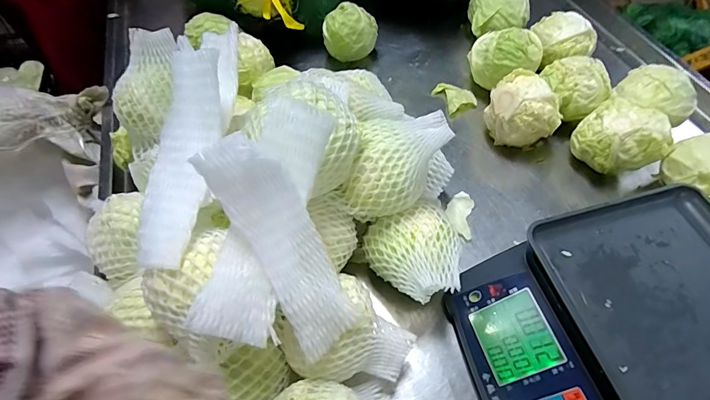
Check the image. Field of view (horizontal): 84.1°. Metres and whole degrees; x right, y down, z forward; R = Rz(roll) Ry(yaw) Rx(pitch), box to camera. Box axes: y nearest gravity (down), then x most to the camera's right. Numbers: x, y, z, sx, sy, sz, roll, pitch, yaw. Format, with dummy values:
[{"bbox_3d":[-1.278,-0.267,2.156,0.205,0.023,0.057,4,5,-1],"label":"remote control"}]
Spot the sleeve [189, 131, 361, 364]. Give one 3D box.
[{"bbox_3d":[-0.064,0.049,0.379,0.069,0.233,0.029,-32,19,-18],"label":"sleeve"}]

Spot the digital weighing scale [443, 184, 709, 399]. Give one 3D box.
[{"bbox_3d":[0.319,0.183,0.451,0.326,0.130,0.326,-14,57,-8],"label":"digital weighing scale"}]

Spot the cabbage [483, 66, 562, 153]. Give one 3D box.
[{"bbox_3d":[0.283,-0.148,0.689,0.091,0.113,0.117,-15,57,-8],"label":"cabbage"}]

